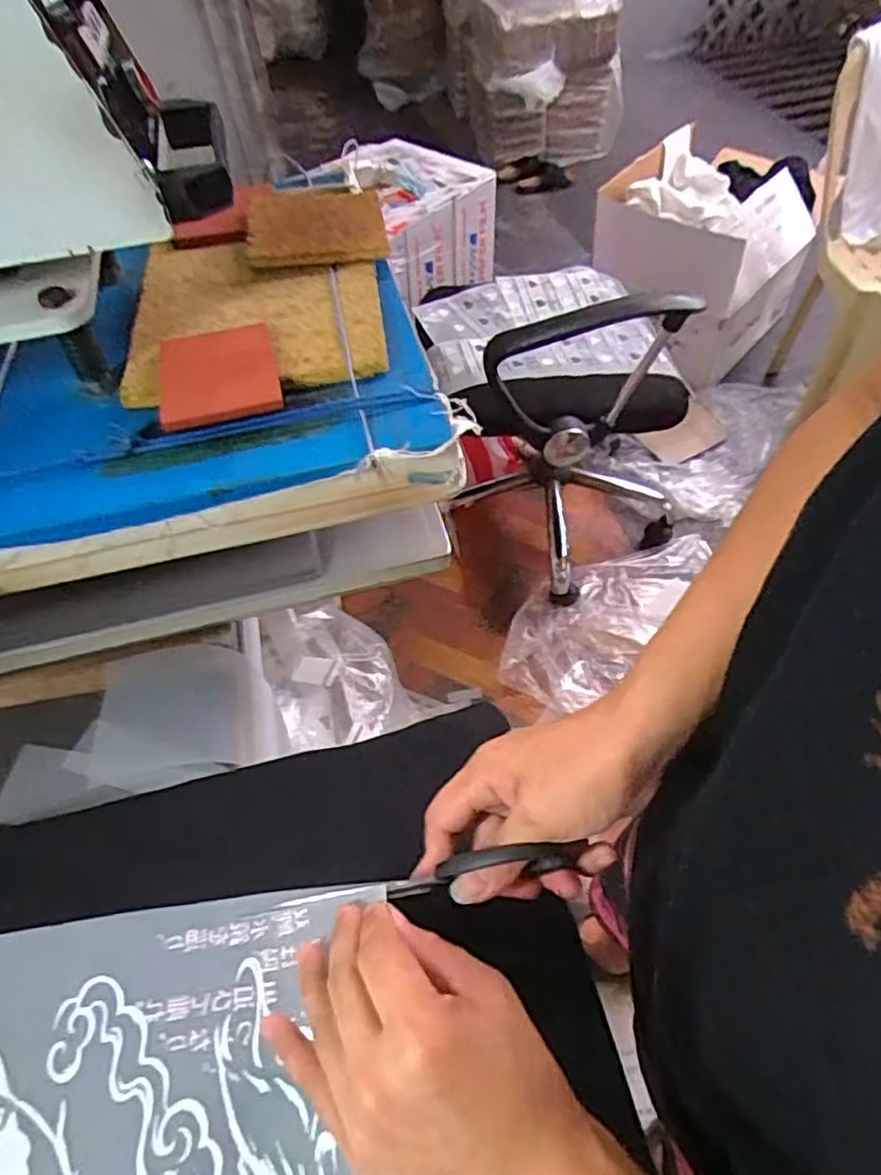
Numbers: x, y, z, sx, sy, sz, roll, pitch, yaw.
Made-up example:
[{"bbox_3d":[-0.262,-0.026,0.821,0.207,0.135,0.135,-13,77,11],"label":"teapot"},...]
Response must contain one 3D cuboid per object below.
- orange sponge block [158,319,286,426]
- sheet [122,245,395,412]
[{"bbox_3d":[-0.146,-0.144,0.447,0.073,0.012,0.087,-13,54,-5],"label":"orange sponge block"},{"bbox_3d":[-0.135,-0.209,0.498,0.175,0.017,0.181,-9,54,-2],"label":"sheet"}]

